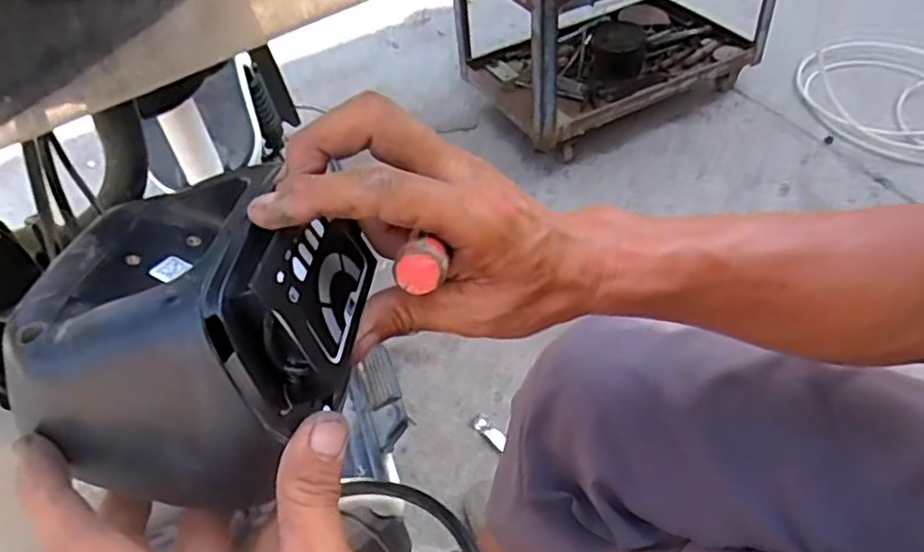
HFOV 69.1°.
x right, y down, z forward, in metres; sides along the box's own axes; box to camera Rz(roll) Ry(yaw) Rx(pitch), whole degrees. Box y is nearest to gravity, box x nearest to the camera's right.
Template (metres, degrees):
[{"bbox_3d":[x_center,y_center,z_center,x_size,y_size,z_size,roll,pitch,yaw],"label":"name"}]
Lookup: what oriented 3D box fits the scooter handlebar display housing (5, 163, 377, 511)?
[{"bbox_3d":[-0.105,0.011,0.272,0.118,0.068,0.130,0,49,6],"label":"scooter handlebar display housing"}]

